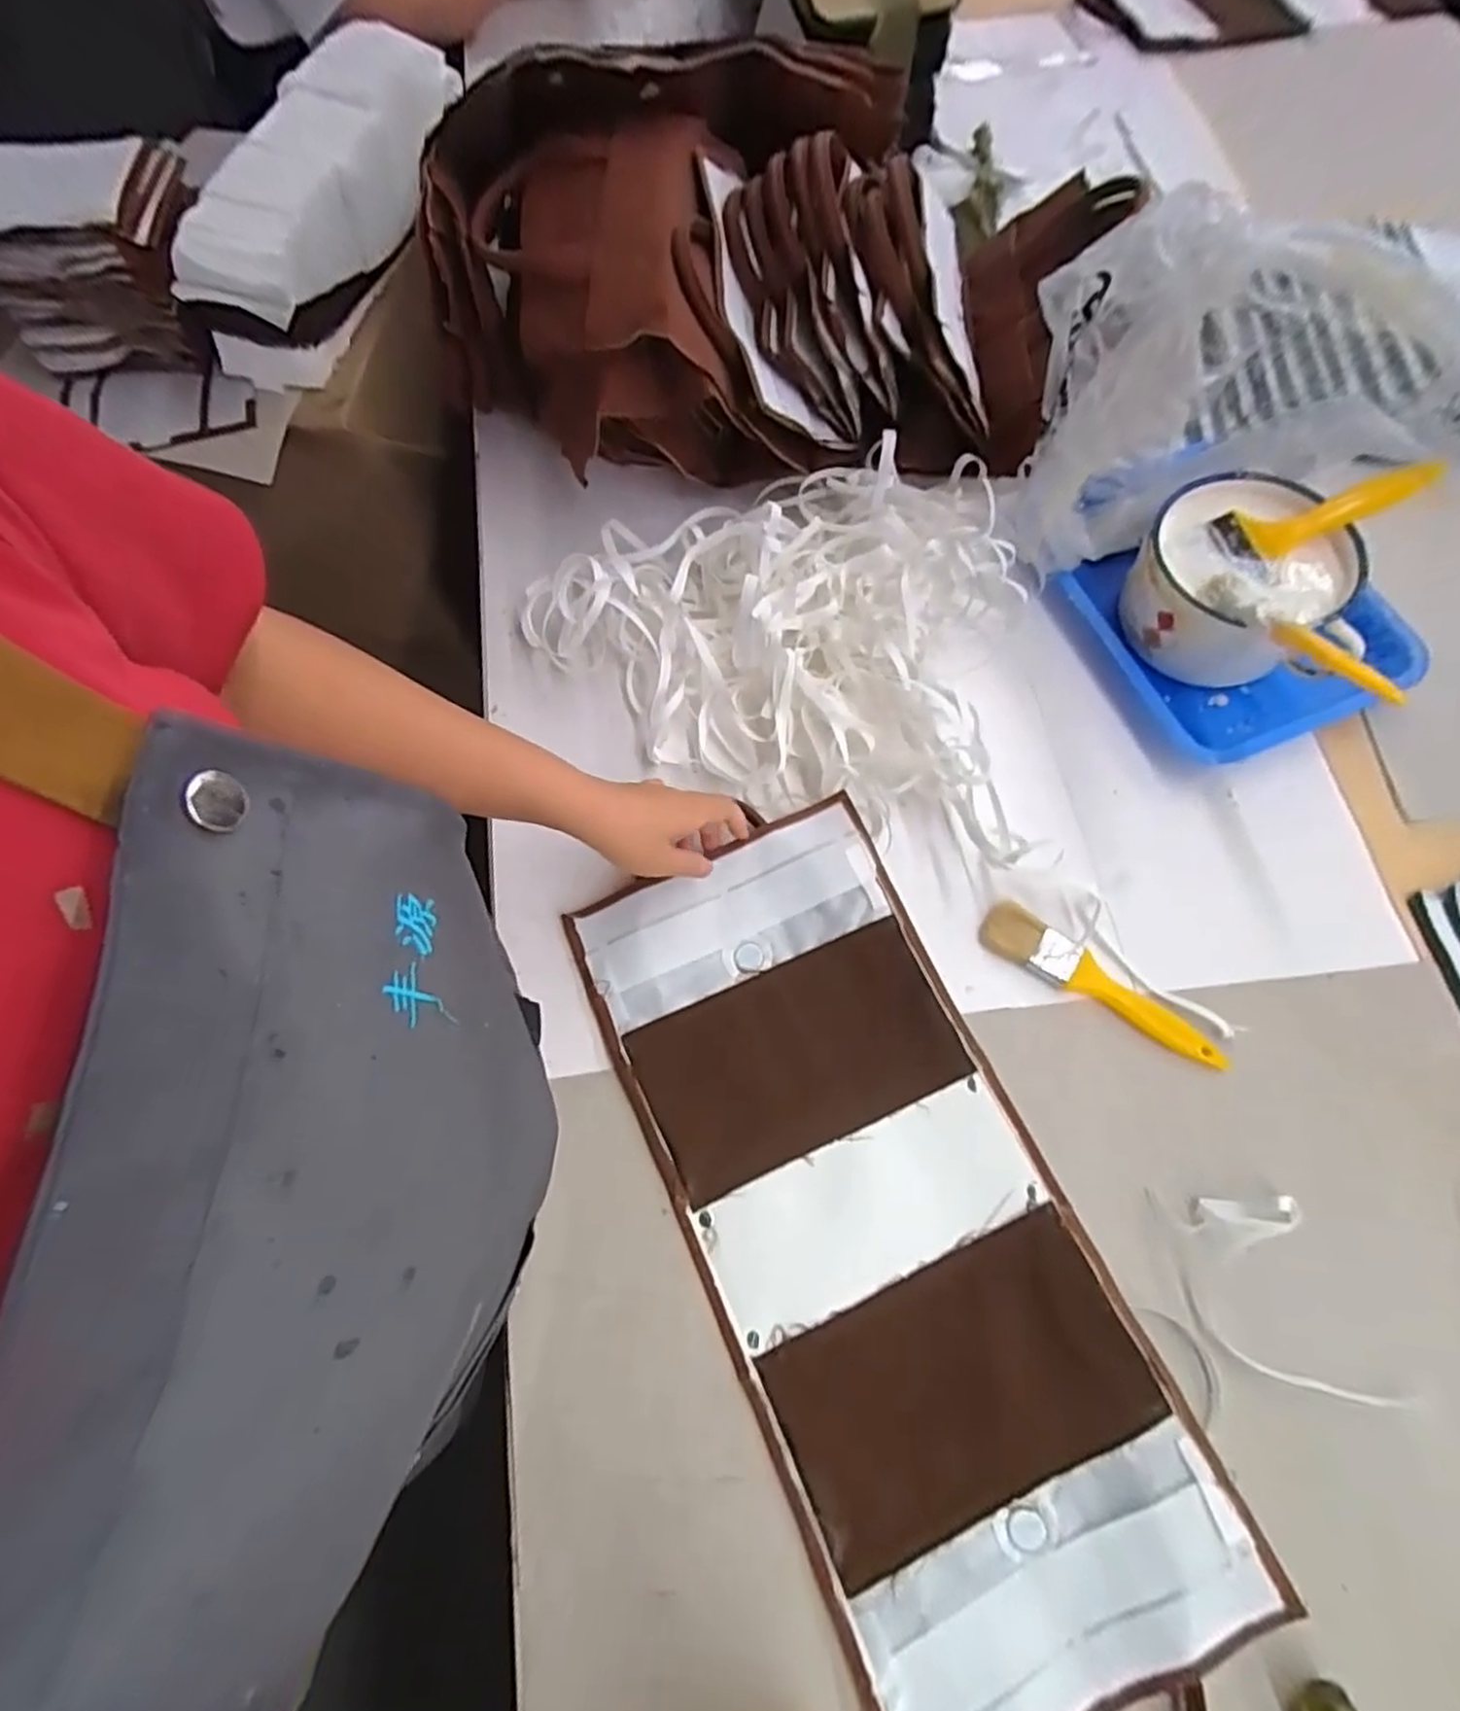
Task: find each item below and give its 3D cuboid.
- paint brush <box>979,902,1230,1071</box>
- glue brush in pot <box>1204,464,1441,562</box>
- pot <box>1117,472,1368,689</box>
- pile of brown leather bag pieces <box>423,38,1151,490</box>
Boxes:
[{"bbox_3d":[0.263,0.092,0.535,0.178,0.008,0.035,31,73,12],"label":"paint brush"},{"bbox_3d":[0.440,-0.254,0.561,0.128,0.019,0.039,-13,67,26],"label":"glue brush in pot"},{"bbox_3d":[0.396,-0.203,0.594,0.137,0.101,0.161,-43,74,-14],"label":"pot"},{"bbox_3d":[0.022,-0.483,0.636,0.495,0.204,0.286,5,69,4],"label":"pile of brown leather bag pieces"}]

